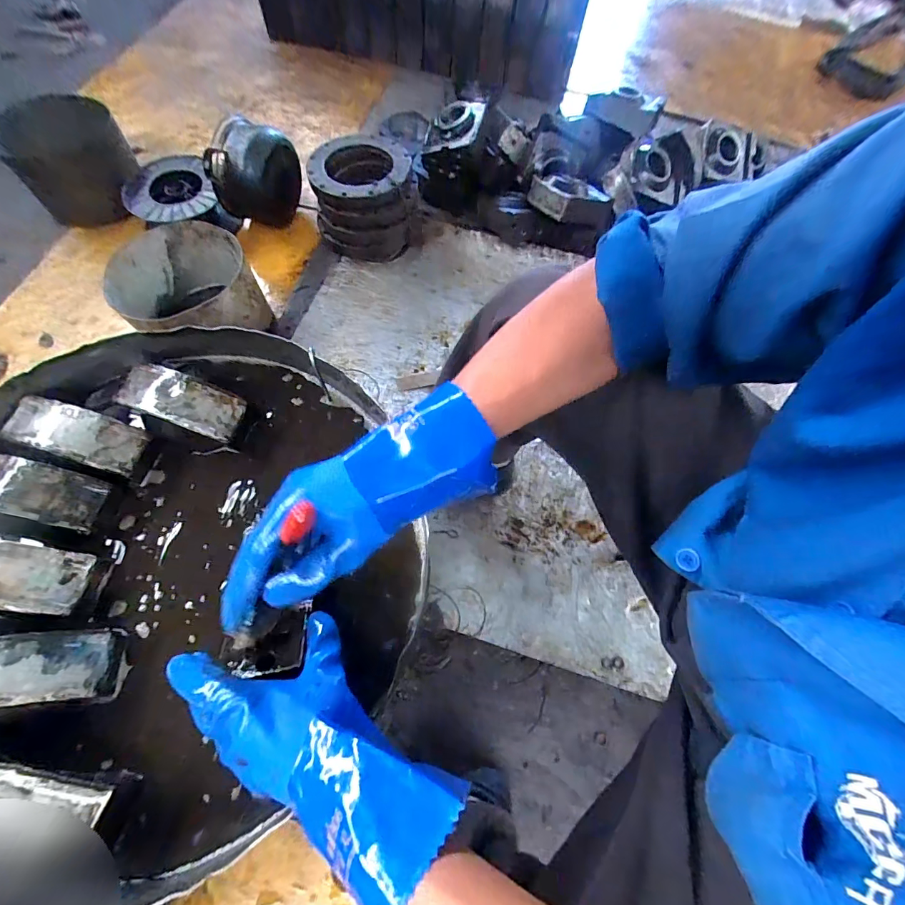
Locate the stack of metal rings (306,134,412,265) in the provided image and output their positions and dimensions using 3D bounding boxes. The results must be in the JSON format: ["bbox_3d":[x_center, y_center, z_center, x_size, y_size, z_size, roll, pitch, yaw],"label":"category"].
[{"bbox_3d":[-0.237,-0.694,1.158,0.257,0.198,0.295,5,66,-2],"label":"stack of metal rings"}]

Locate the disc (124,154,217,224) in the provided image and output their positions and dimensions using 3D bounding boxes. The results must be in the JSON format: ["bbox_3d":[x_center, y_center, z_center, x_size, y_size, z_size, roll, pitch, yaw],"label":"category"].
[{"bbox_3d":[-0.752,-0.691,1.103,0.228,0.036,0.237,0,69,1],"label":"disc"}]

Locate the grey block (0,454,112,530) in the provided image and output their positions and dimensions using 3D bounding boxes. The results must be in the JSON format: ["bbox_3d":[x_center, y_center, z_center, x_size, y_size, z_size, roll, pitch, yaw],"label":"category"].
[{"bbox_3d":[-0.474,0.041,0.463,0.147,0.034,0.058,12,66,1],"label":"grey block"}]

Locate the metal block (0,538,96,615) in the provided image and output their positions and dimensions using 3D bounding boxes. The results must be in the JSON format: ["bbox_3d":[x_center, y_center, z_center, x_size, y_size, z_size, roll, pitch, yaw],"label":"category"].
[{"bbox_3d":[-0.462,0.123,0.429,0.146,0.033,0.065,7,66,-1],"label":"metal block"}]

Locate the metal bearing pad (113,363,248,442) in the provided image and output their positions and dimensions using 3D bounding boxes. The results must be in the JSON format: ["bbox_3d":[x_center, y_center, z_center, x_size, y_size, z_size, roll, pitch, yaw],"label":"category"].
[{"bbox_3d":[-0.331,-0.064,0.504,0.146,0.035,0.056,16,65,6],"label":"metal bearing pad"}]

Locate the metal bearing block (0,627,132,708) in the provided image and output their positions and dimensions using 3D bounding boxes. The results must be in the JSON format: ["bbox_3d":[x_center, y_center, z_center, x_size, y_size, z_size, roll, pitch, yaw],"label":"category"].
[{"bbox_3d":[-0.419,0.208,0.400,0.168,0.041,0.063,3,64,-15],"label":"metal bearing block"}]

